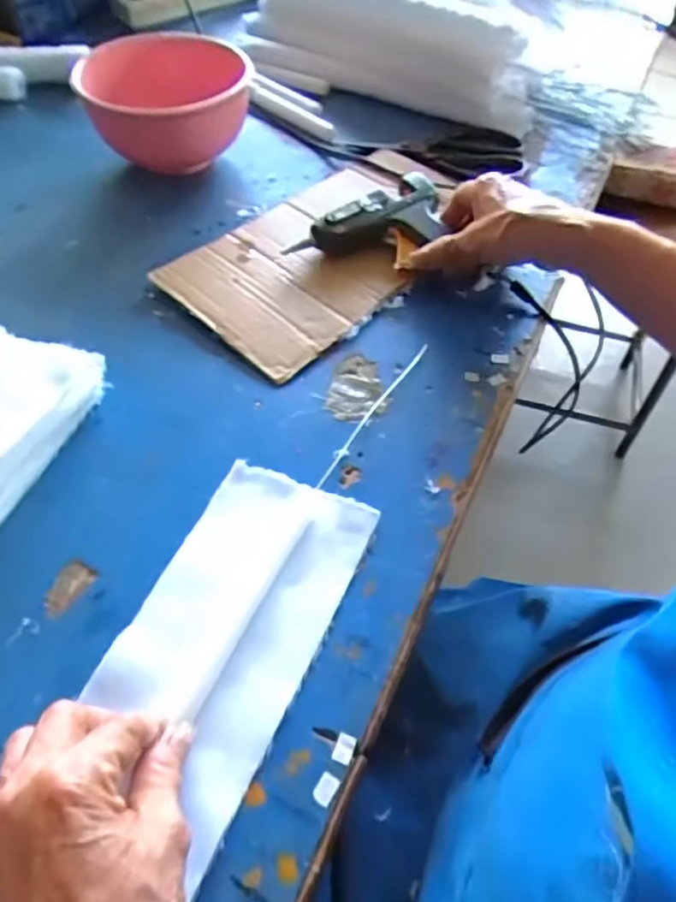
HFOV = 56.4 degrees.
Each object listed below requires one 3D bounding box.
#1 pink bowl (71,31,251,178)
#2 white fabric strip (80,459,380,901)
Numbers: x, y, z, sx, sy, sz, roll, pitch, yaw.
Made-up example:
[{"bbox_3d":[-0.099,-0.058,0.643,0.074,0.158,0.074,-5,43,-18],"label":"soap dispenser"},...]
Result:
[{"bbox_3d":[-0.153,-0.309,0.573,0.138,0.080,0.149,-2,53,-3],"label":"pink bowl"},{"bbox_3d":[-0.088,0.141,0.280,0.090,0.012,0.331,22,56,14],"label":"white fabric strip"}]

